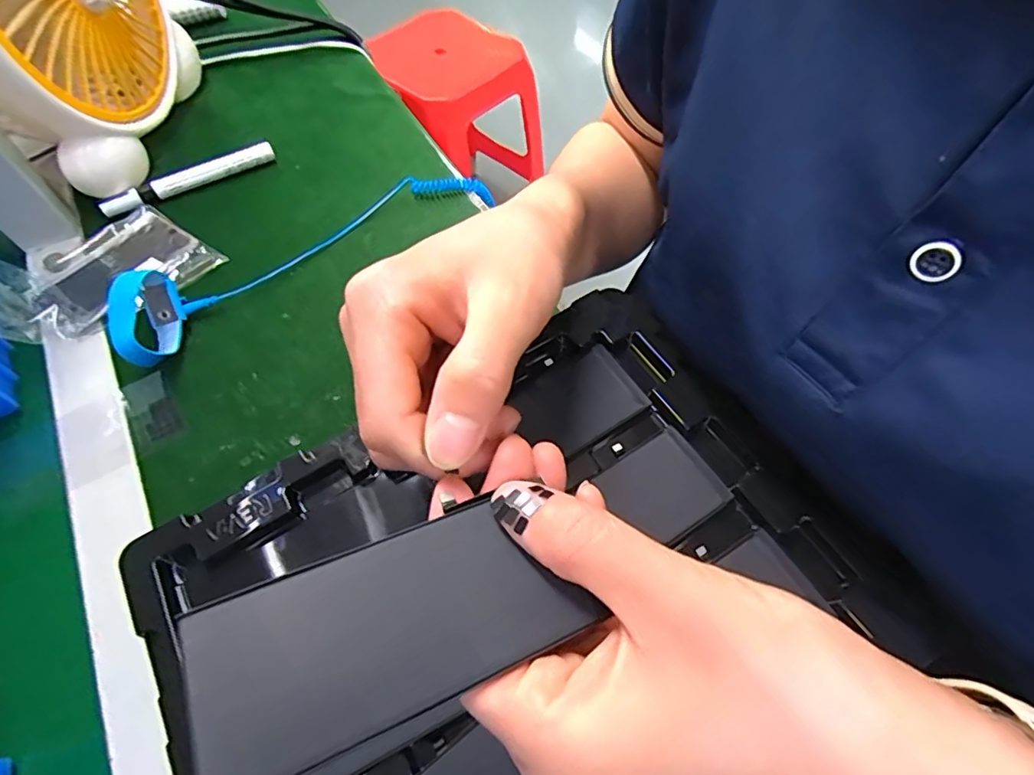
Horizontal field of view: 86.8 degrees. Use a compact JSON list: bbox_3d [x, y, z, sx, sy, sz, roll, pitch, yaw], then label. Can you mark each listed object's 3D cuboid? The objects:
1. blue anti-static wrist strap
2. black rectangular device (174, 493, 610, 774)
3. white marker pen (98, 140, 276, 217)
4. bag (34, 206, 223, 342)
[{"bbox_3d":[-0.150,-0.111,0.412,0.296,0.045,0.061,-31,64,-18],"label":"blue anti-static wrist strap"},{"bbox_3d":[-0.030,0.058,0.136,0.092,0.005,0.044,-14,60,-22],"label":"black rectangular device"},{"bbox_3d":[-0.274,-0.176,0.459,0.139,0.019,0.013,-31,64,-18],"label":"white marker pen"},{"bbox_3d":[-0.305,-0.095,0.412,0.096,0.025,0.114,36,65,19],"label":"bag"}]

